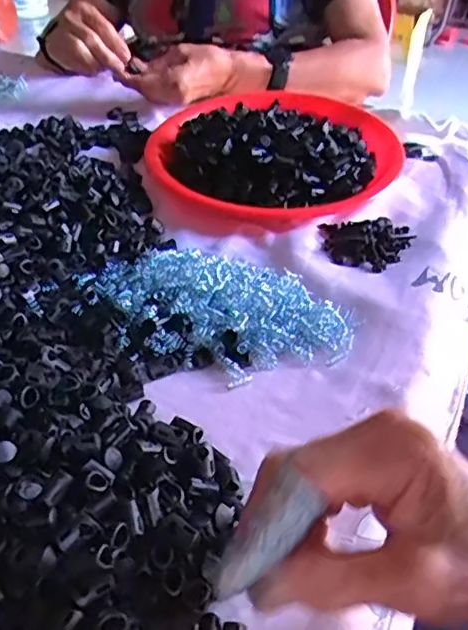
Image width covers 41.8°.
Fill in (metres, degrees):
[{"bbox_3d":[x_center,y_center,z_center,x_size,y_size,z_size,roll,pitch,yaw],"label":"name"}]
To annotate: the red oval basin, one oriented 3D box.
[{"bbox_3d":[0.038,-0.180,0.644,0.254,0.048,0.234,-17,42,-21],"label":"red oval basin"}]

